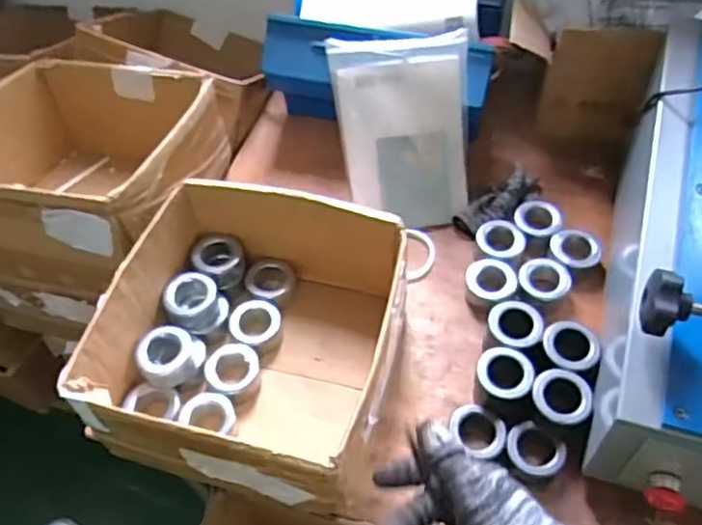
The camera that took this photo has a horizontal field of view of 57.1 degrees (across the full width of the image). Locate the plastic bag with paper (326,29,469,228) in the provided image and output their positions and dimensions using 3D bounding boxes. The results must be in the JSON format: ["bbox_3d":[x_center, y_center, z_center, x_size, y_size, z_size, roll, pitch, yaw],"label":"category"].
[{"bbox_3d":[0.077,-0.186,0.948,0.184,0.269,0.019,-4,18,1],"label":"plastic bag with paper"}]

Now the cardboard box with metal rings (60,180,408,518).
[{"bbox_3d":[-0.113,0.089,0.813,0.333,0.157,0.340,13,57,13],"label":"cardboard box with metal rings"}]

